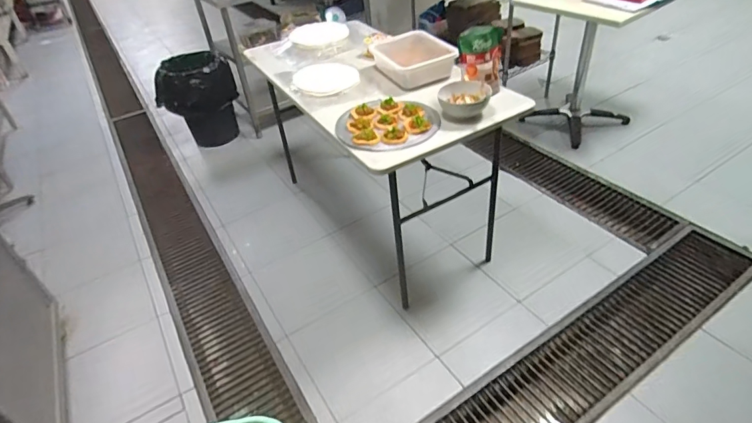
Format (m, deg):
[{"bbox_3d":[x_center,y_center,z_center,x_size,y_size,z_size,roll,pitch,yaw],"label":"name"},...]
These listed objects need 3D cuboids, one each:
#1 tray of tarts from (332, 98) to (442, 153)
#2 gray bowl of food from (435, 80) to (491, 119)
[{"bbox_3d":[0.032,-0.279,1.357,0.312,0.035,0.318,-22,42,-20],"label":"tray of tarts"},{"bbox_3d":[0.281,-0.357,1.392,0.158,0.078,0.158,6,40,13],"label":"gray bowl of food"}]

